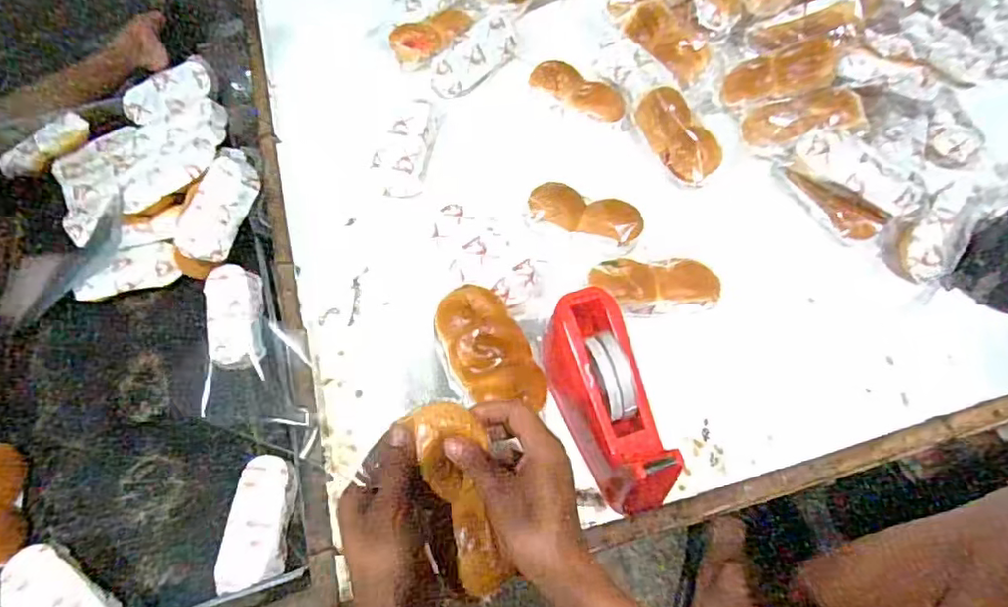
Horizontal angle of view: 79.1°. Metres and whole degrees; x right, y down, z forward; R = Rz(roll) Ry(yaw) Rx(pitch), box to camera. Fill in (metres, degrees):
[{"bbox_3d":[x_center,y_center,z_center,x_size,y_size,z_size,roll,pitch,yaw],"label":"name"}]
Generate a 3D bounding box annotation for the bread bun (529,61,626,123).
[{"bbox_3d":[0.103,-0.297,0.845,0.136,0.033,0.047,27,62,2],"label":"bread bun"}]

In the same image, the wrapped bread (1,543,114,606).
[{"bbox_3d":[-0.439,0.305,0.610,0.142,0.042,0.068,36,65,20],"label":"wrapped bread"}]

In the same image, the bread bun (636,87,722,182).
[{"bbox_3d":[0.224,-0.218,0.790,0.055,0.038,0.130,-28,76,-15],"label":"bread bun"}]

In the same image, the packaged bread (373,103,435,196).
[{"bbox_3d":[-0.128,-0.201,0.770,0.069,0.038,0.139,3,58,2],"label":"packaged bread"}]

